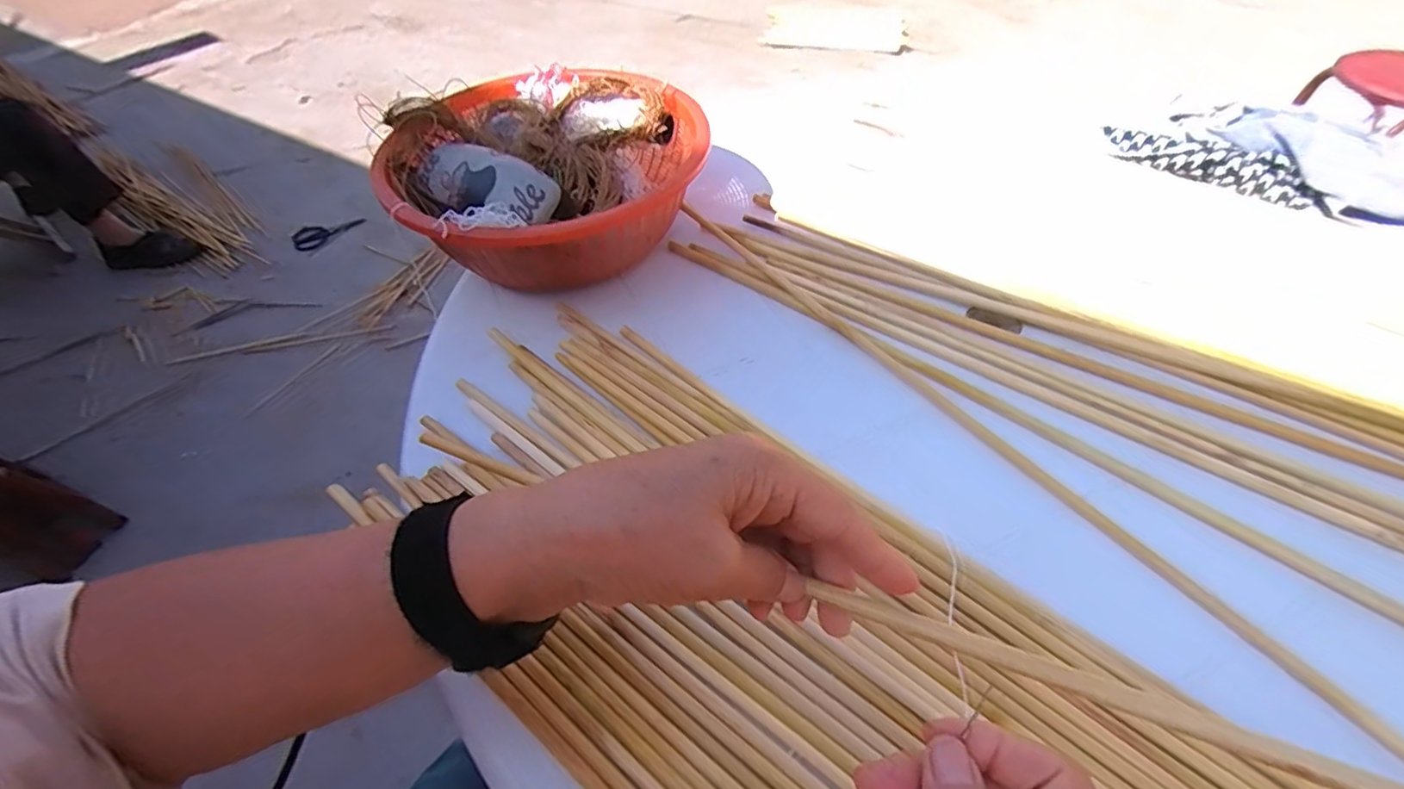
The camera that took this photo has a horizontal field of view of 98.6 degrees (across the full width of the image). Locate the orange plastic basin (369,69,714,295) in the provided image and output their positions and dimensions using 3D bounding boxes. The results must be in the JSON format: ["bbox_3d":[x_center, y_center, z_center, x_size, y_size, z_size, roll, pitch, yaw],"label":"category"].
[{"bbox_3d":[-0.131,-0.184,0.526,0.266,0.099,0.234,-1,51,1],"label":"orange plastic basin"}]

